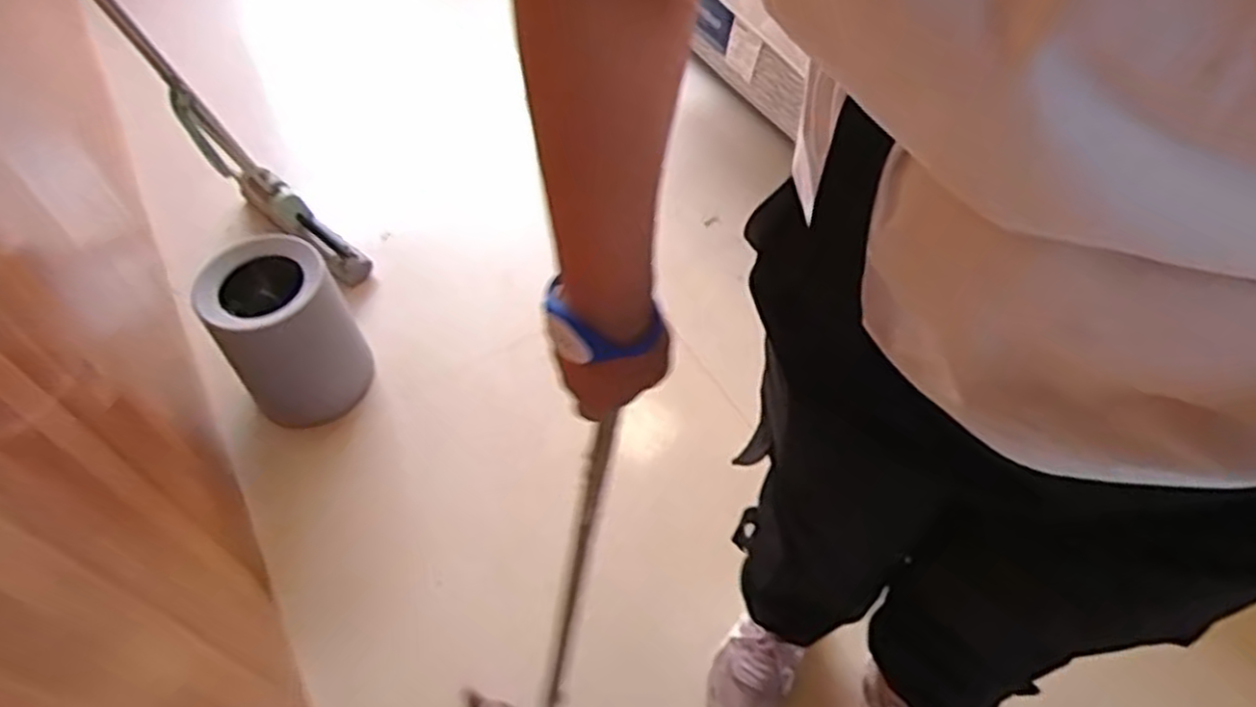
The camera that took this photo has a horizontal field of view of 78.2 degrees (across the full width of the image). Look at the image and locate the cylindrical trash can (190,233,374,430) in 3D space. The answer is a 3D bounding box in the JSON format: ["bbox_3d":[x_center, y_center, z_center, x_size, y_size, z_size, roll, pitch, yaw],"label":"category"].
[{"bbox_3d":[-0.557,-0.039,1.274,0.195,0.292,0.187,-1,53,1],"label":"cylindrical trash can"}]

